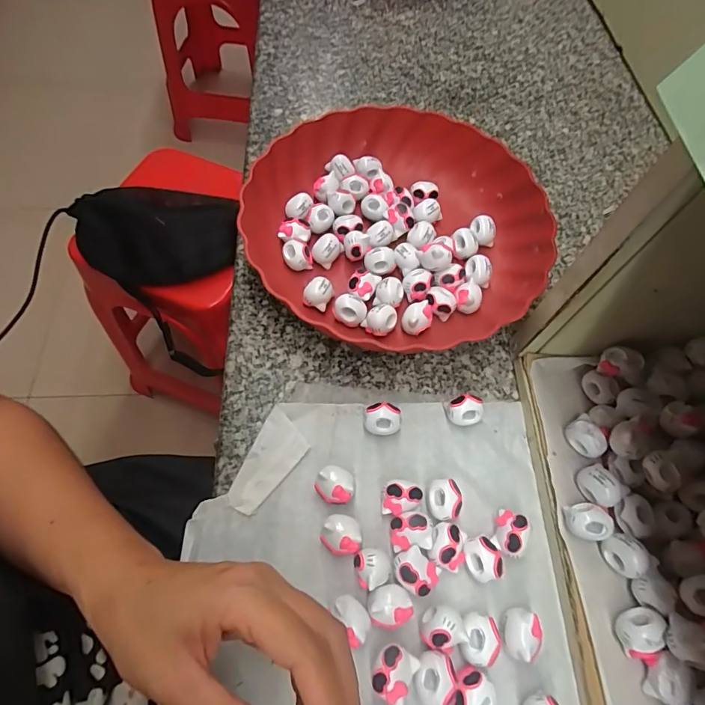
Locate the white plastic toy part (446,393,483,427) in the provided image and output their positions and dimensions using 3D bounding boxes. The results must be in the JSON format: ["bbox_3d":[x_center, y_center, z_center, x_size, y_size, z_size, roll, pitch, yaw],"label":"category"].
[{"bbox_3d":[0.079,0.042,0.306,0.023,0.021,0.018,-13,65,-10],"label":"white plastic toy part"}]

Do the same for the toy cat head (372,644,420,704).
[{"bbox_3d":[0.021,0.174,0.236,0.021,0.020,0.024,28,65,10],"label":"toy cat head"}]

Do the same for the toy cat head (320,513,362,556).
[{"bbox_3d":[-0.006,0.113,0.266,0.023,0.019,0.021,1,63,-3],"label":"toy cat head"}]

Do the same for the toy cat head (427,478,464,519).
[{"bbox_3d":[0.058,0.095,0.278,0.020,0.017,0.024,-12,64,-10],"label":"toy cat head"}]

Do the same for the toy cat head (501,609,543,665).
[{"bbox_3d":[0.097,0.162,0.248,0.021,0.020,0.024,22,64,7],"label":"toy cat head"}]

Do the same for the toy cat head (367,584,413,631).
[{"bbox_3d":[0.021,0.147,0.251,0.024,0.019,0.021,-13,65,-10],"label":"toy cat head"}]

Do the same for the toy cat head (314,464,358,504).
[{"bbox_3d":[-0.011,0.086,0.279,0.025,0.019,0.022,6,63,-1],"label":"toy cat head"}]

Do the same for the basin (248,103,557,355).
[{"bbox_3d":[0.037,-0.106,0.365,0.238,0.051,0.235,1,63,-3],"label":"basin"}]

